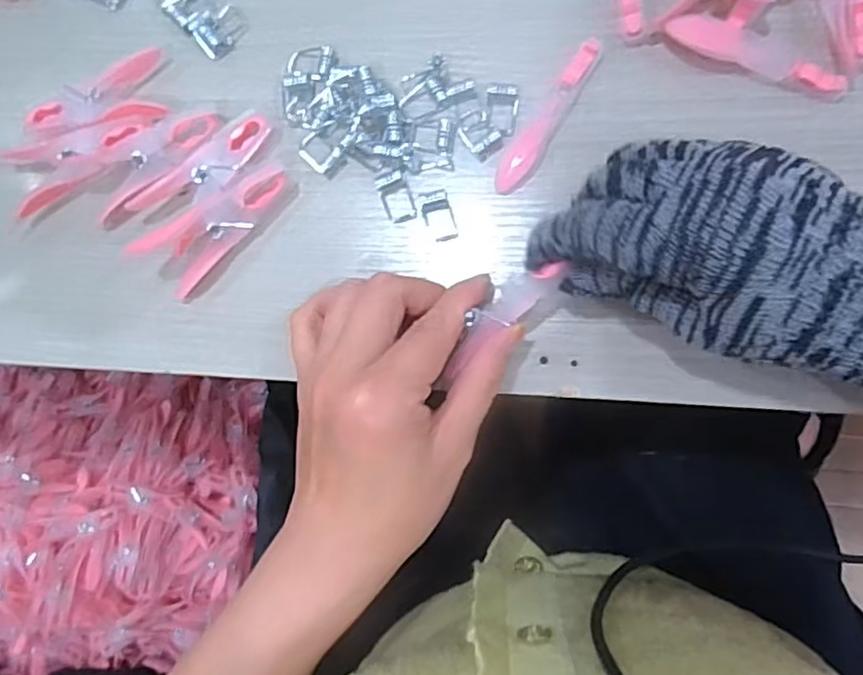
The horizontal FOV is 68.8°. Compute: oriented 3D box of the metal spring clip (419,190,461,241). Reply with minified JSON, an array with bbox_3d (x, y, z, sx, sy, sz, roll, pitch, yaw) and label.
[{"bbox_3d":[0.003,-0.057,0.293,0.014,0.004,0.025,-16,85,5],"label":"metal spring clip"}]

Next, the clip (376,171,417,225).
[{"bbox_3d":[-0.017,-0.066,0.296,0.015,0.004,0.024,-19,83,6],"label":"clip"}]

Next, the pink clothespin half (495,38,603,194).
[{"bbox_3d":[0.052,-0.101,0.288,0.014,0.007,0.078,31,90,9],"label":"pink clothespin half"}]

